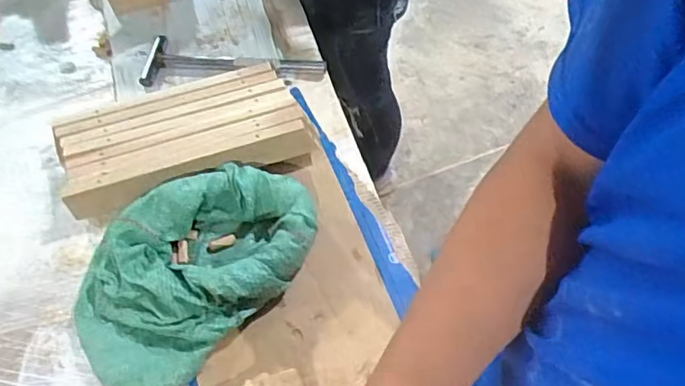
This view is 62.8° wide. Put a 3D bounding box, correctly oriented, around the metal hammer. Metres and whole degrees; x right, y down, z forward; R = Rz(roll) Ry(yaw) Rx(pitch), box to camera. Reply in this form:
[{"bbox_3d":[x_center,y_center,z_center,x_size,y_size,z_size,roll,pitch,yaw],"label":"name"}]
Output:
[{"bbox_3d":[-0.174,-0.217,0.917,0.296,0.030,0.116,2,59,5],"label":"metal hammer"}]

